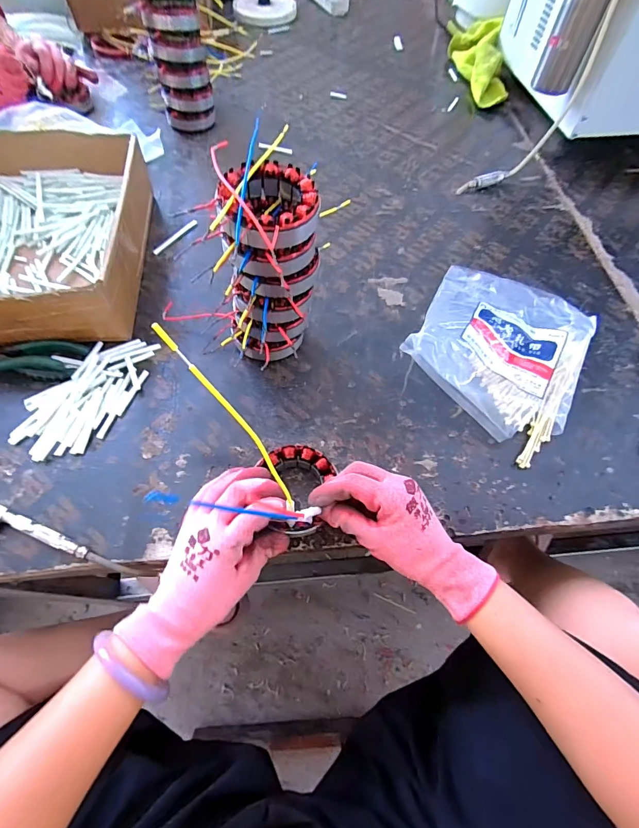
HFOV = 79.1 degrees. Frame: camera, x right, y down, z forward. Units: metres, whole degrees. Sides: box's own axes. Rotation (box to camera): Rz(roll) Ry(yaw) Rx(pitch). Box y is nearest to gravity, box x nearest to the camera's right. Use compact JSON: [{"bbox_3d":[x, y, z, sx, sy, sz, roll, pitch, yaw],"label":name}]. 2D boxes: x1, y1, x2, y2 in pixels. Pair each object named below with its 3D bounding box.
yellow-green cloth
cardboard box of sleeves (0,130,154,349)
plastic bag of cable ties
[{"bbox_3d":[0.358,-0.783,0.854,0.080,0.075,0.283,-4,61,-5],"label":"yellow-green cloth"},{"bbox_3d":[-0.362,-0.243,0.505,0.242,0.089,0.348,-4,61,-5],"label":"cardboard box of sleeves"},{"bbox_3d":[0.227,-0.093,0.472,0.203,0.064,0.266,27,63,11],"label":"plastic bag of cable ties"}]

